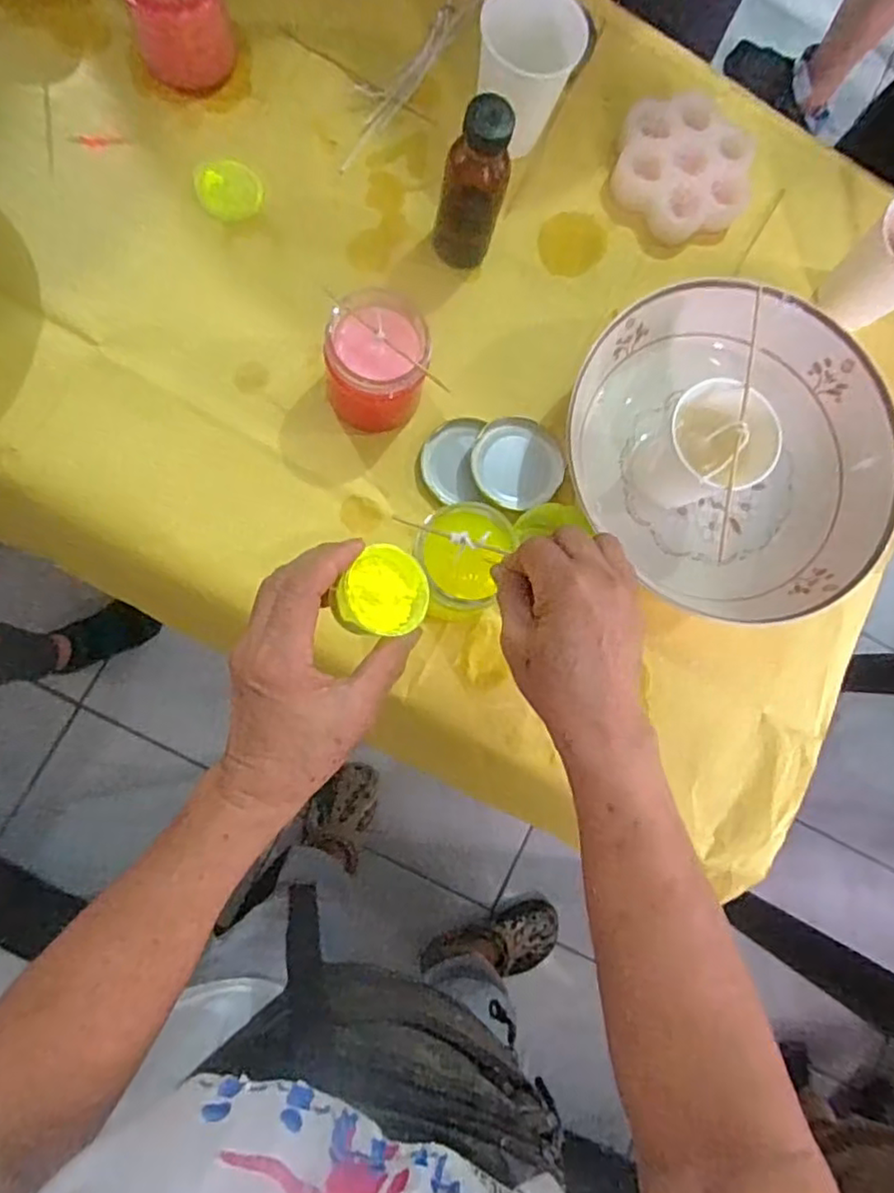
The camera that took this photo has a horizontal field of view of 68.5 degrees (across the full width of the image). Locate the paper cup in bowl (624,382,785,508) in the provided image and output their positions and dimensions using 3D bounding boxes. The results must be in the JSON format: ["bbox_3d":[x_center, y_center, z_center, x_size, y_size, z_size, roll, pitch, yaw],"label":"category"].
[{"bbox_3d":[0.170,-0.099,0.448,0.067,0.093,0.070,1,84,-6],"label":"paper cup in bowl"}]

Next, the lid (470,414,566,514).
[{"bbox_3d":[0.053,-0.097,0.484,0.069,0.016,0.068,1,84,-6],"label":"lid"}]

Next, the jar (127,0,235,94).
[{"bbox_3d":[-0.178,-0.394,0.432,0.066,0.072,0.061,-18,86,-8],"label":"jar"}]

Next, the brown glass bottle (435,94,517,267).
[{"bbox_3d":[0.017,-0.272,0.441,0.041,0.108,0.041,14,82,-5],"label":"brown glass bottle"}]

